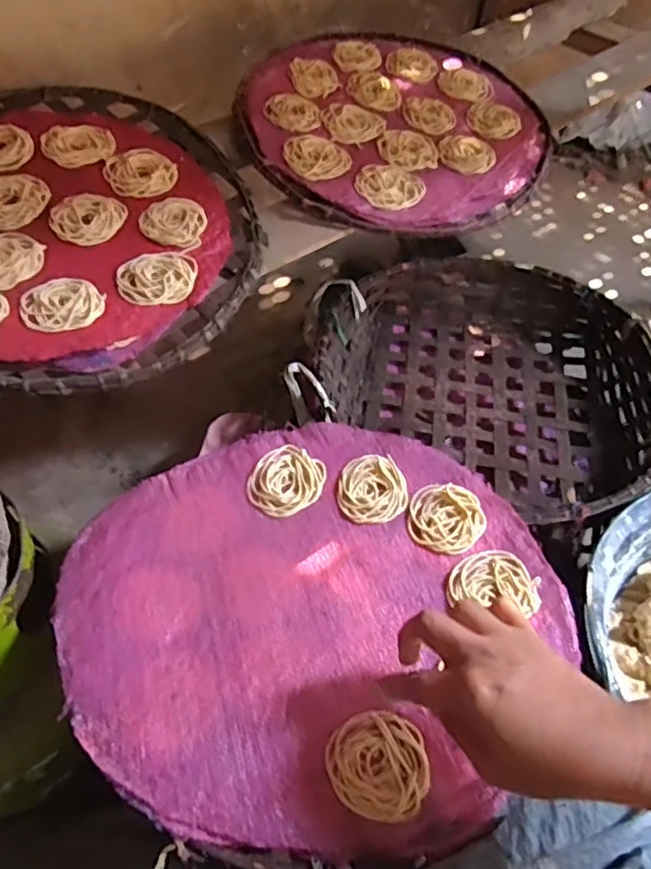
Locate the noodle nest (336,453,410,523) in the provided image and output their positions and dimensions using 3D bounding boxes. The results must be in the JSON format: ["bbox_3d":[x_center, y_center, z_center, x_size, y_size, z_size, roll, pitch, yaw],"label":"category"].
[{"bbox_3d":[0.040,0.047,0.550,0.059,0.010,0.063,-4,51,-2],"label":"noodle nest"}]

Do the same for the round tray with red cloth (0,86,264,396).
[{"bbox_3d":[-0.270,-0.215,0.641,0.377,0.082,0.405,0,51,1],"label":"round tray with red cloth"}]

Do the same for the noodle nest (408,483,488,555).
[{"bbox_3d":[0.102,0.069,0.530,0.061,0.008,0.064,0,51,1],"label":"noodle nest"}]

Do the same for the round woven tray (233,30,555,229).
[{"bbox_3d":[0.089,-0.389,0.785,0.361,0.076,0.367,0,51,1],"label":"round woven tray"}]

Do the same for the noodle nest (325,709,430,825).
[{"bbox_3d":[0.035,0.213,0.408,0.062,0.006,0.064,0,51,1],"label":"noodle nest"}]

